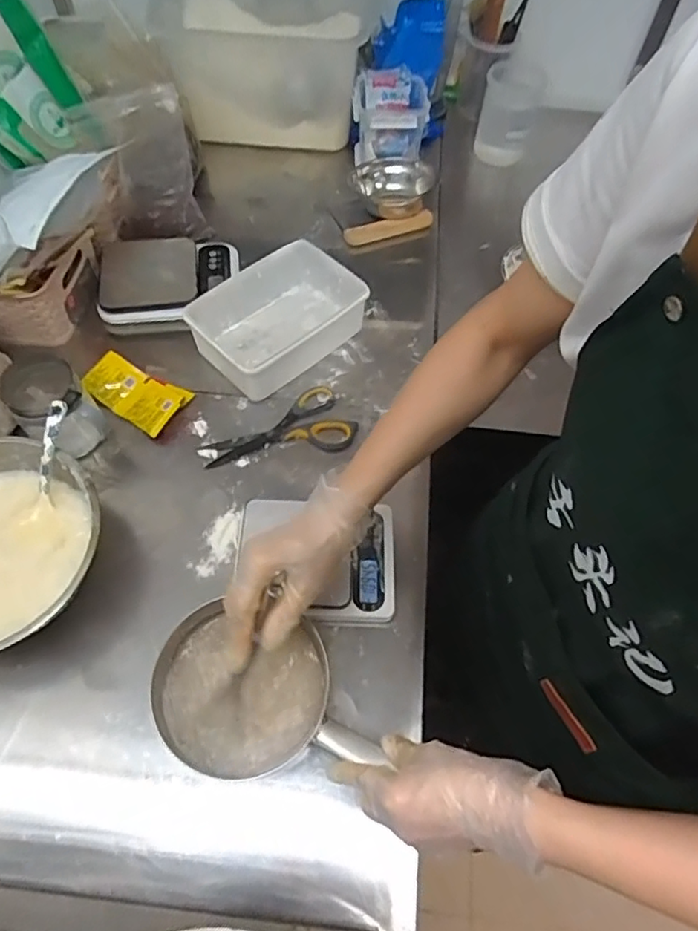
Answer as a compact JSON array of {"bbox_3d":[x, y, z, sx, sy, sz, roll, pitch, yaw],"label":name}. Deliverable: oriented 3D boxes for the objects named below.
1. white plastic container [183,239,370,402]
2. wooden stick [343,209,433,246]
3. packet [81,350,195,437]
[{"bbox_3d":[-0.089,-0.203,0.801,0.229,0.076,0.146,-35,67,-20],"label":"white plastic container"},{"bbox_3d":[0.065,-0.388,0.945,0.155,0.029,0.008,-20,36,-14],"label":"wooden stick"},{"bbox_3d":[-0.280,-0.099,0.766,0.136,0.027,0.077,30,63,15],"label":"packet"}]

